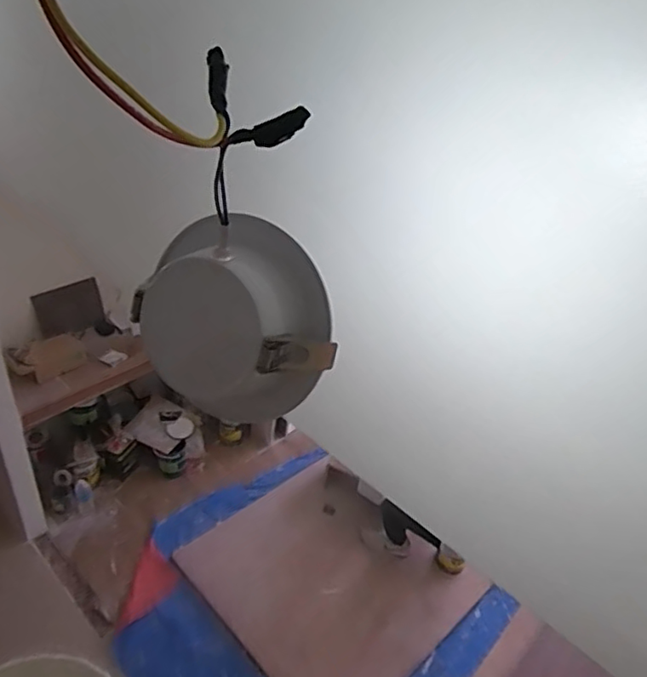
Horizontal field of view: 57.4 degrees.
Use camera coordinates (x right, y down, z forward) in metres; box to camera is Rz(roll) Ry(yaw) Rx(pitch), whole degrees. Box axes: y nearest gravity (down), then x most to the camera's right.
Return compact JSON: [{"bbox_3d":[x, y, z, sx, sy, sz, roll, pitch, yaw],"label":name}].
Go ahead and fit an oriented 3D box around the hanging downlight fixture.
[{"bbox_3d":[-0.044,-0.006,0.297,0.091,0.103,0.042,-15,5,26],"label":"hanging downlight fixture"}]

